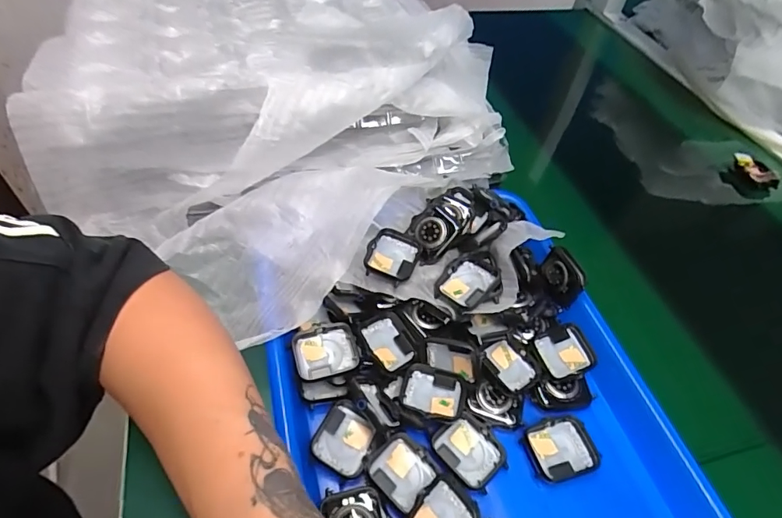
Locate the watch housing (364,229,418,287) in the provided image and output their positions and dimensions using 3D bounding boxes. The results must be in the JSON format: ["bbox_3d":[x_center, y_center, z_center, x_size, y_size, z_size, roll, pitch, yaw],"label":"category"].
[{"bbox_3d":[0.001,-0.001,0.356,0.036,0.015,0.045,15,50,7],"label":"watch housing"}]

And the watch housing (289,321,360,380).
[{"bbox_3d":[-0.045,0.065,0.323,0.043,0.012,0.037,-15,62,-16],"label":"watch housing"}]

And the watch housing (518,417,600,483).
[{"bbox_3d":[0.114,0.127,0.309,0.044,0.008,0.037,-9,52,-13],"label":"watch housing"}]

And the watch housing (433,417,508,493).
[{"bbox_3d":[0.050,0.127,0.303,0.037,0.010,0.043,-31,59,-27],"label":"watch housing"}]

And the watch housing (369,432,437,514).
[{"bbox_3d":[0.008,0.134,0.293,0.038,0.007,0.035,45,56,8],"label":"watch housing"}]

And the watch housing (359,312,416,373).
[{"bbox_3d":[-0.002,0.060,0.335,0.035,0.011,0.041,-21,71,-25],"label":"watch housing"}]

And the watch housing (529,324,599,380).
[{"bbox_3d":[0.127,0.068,0.340,0.042,0.008,0.035,-14,53,-16],"label":"watch housing"}]

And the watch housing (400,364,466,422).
[{"bbox_3d":[0.029,0.093,0.319,0.042,0.011,0.038,14,50,6],"label":"watch housing"}]

